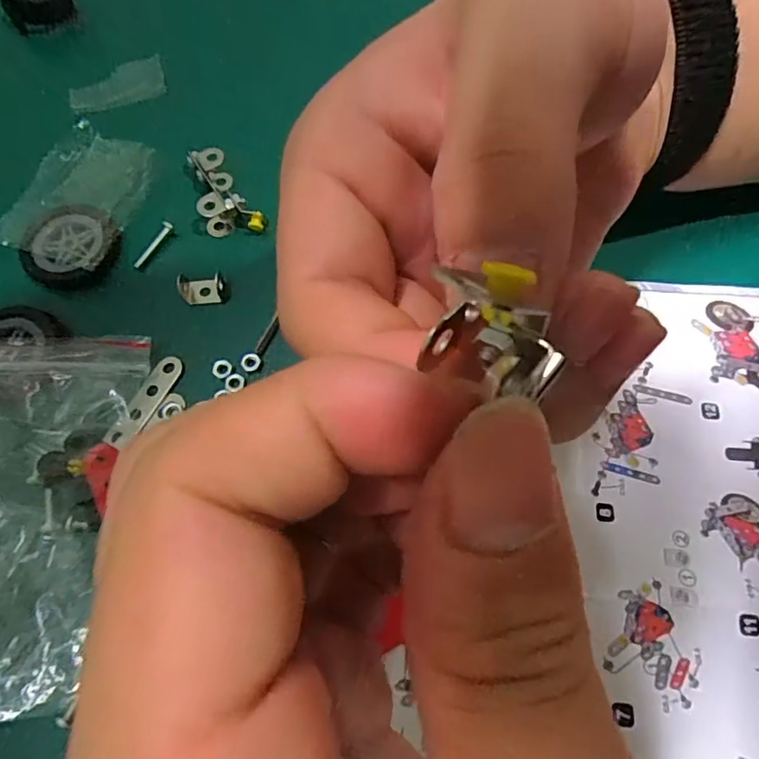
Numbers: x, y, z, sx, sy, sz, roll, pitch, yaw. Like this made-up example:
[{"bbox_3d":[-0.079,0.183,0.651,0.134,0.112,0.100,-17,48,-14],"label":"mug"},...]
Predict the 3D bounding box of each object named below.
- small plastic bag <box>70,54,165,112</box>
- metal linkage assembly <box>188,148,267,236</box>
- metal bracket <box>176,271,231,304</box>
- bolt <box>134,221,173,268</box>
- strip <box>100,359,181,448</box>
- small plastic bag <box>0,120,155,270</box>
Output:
[{"bbox_3d":[-0.121,-0.135,0.249,0.043,0.004,0.018,-20,83,-3],"label":"small plastic bag"},{"bbox_3d":[-0.065,-0.073,0.218,0.019,0.017,0.042,-32,70,-11],"label":"metal linkage assembly"},{"bbox_3d":[-0.068,-0.035,0.209,0.020,0.008,0.011,1,67,2],"label":"metal bracket"},{"bbox_3d":[-0.090,-0.054,0.215,0.004,0.004,0.022,33,84,12],"label":"bolt"},{"bbox_3d":[-0.084,0.008,0.193,0.009,0.004,0.037,28,69,4],"label":"strip"},{"bbox_3d":[-0.121,-0.074,0.220,0.040,0.009,0.060,19,69,9],"label":"small plastic bag"}]

